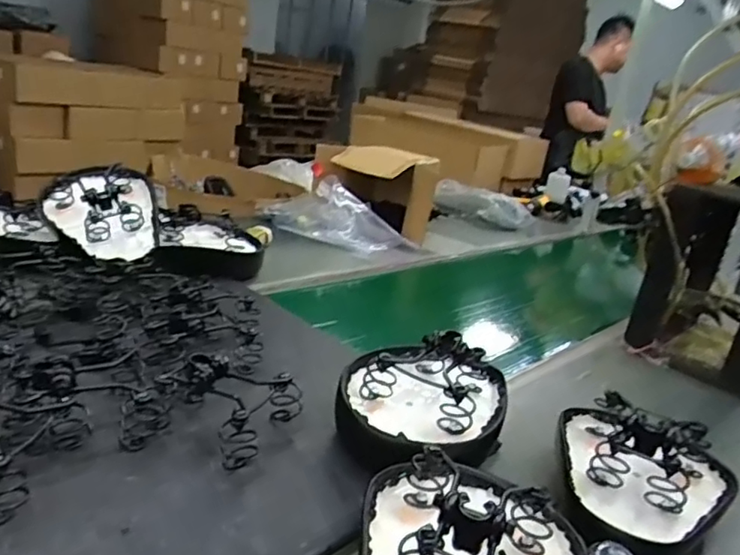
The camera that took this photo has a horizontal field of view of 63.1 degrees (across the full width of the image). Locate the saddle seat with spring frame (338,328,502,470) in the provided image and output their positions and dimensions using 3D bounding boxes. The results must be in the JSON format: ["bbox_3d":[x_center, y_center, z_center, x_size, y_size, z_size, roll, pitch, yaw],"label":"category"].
[{"bbox_3d":[0.075,0.156,0.826,0.218,0.125,0.248,14,20,13],"label":"saddle seat with spring frame"}]

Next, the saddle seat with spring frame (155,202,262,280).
[{"bbox_3d":[-0.399,-0.091,1.364,0.266,0.151,0.226,-6,24,-37],"label":"saddle seat with spring frame"}]

